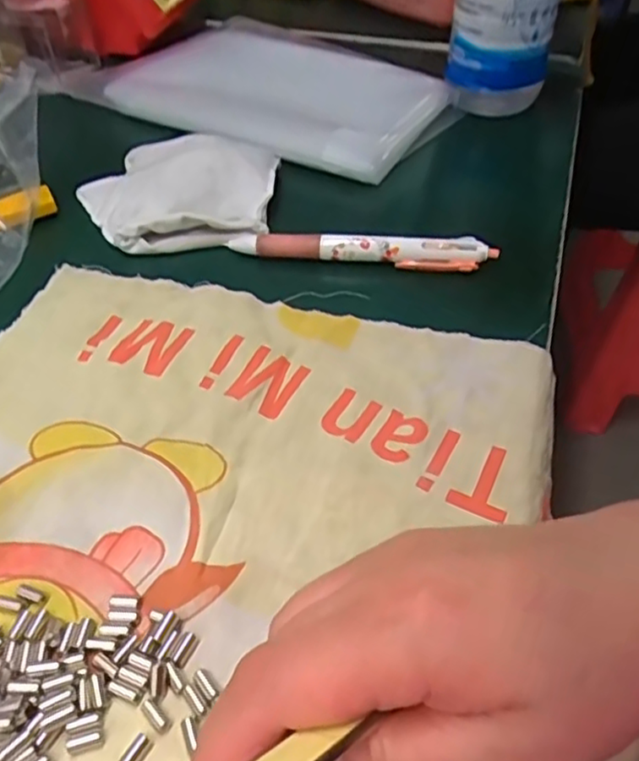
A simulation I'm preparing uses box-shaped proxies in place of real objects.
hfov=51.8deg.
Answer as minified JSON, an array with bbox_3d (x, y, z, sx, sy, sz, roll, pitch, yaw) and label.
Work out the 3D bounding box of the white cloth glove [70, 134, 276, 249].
[{"bbox_3d":[-0.086,-0.112,0.389,0.113,0.024,0.088,3,47,3],"label":"white cloth glove"}]

